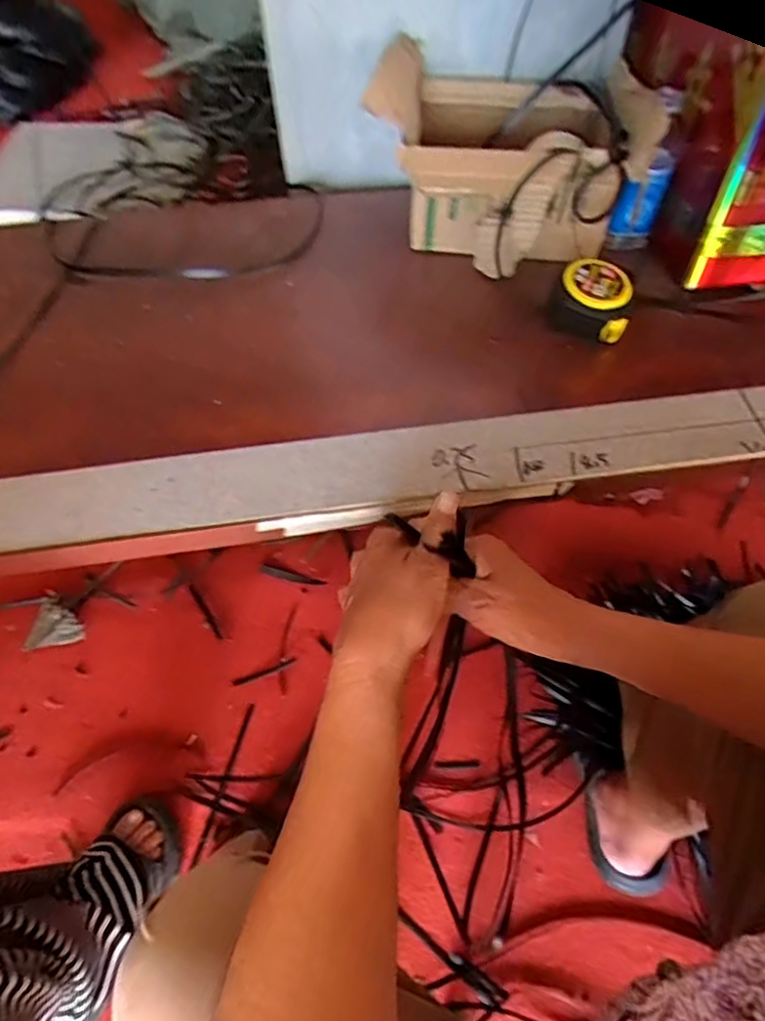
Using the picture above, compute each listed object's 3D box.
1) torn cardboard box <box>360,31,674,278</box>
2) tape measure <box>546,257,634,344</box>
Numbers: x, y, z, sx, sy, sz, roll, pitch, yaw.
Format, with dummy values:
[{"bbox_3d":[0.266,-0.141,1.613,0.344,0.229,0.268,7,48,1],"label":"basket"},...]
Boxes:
[{"bbox_3d":[0.132,-0.410,0.660,0.280,0.125,0.268,-9,58,-2],"label":"torn cardboard box"},{"bbox_3d":[0.215,-0.216,0.605,0.079,0.043,0.075,21,61,16],"label":"tape measure"}]

